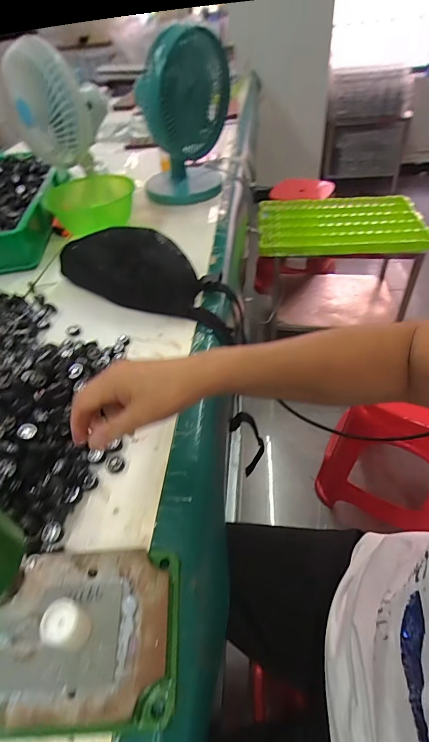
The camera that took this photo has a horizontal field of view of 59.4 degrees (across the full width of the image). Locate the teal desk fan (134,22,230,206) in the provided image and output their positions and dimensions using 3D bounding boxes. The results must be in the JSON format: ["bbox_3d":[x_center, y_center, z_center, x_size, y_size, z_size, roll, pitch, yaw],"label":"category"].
[{"bbox_3d":[-0.069,-0.564,0.859,0.192,0.317,0.269,-3,45,2],"label":"teal desk fan"}]

